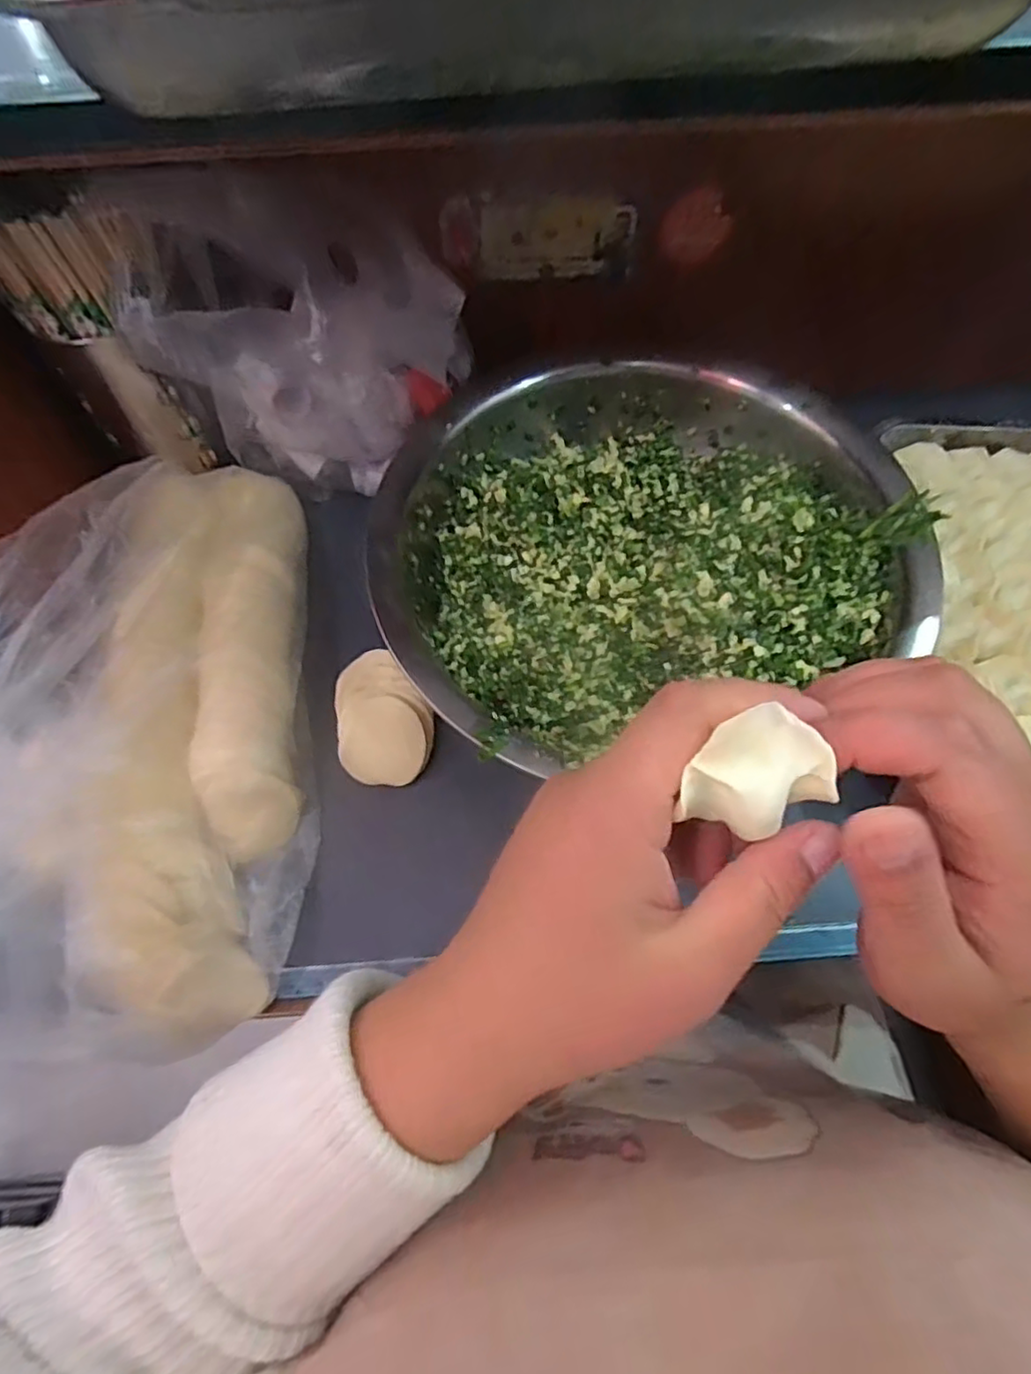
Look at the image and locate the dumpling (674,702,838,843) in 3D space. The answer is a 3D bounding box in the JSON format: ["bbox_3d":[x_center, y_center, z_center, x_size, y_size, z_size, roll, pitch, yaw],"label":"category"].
[{"bbox_3d":[0.061,0.025,0.171,0.035,0.023,0.025,-24,66,-10],"label":"dumpling"}]

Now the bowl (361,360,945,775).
[{"bbox_3d":[0.069,-0.106,0.453,0.327,0.085,0.293,-18,65,-7],"label":"bowl"}]

